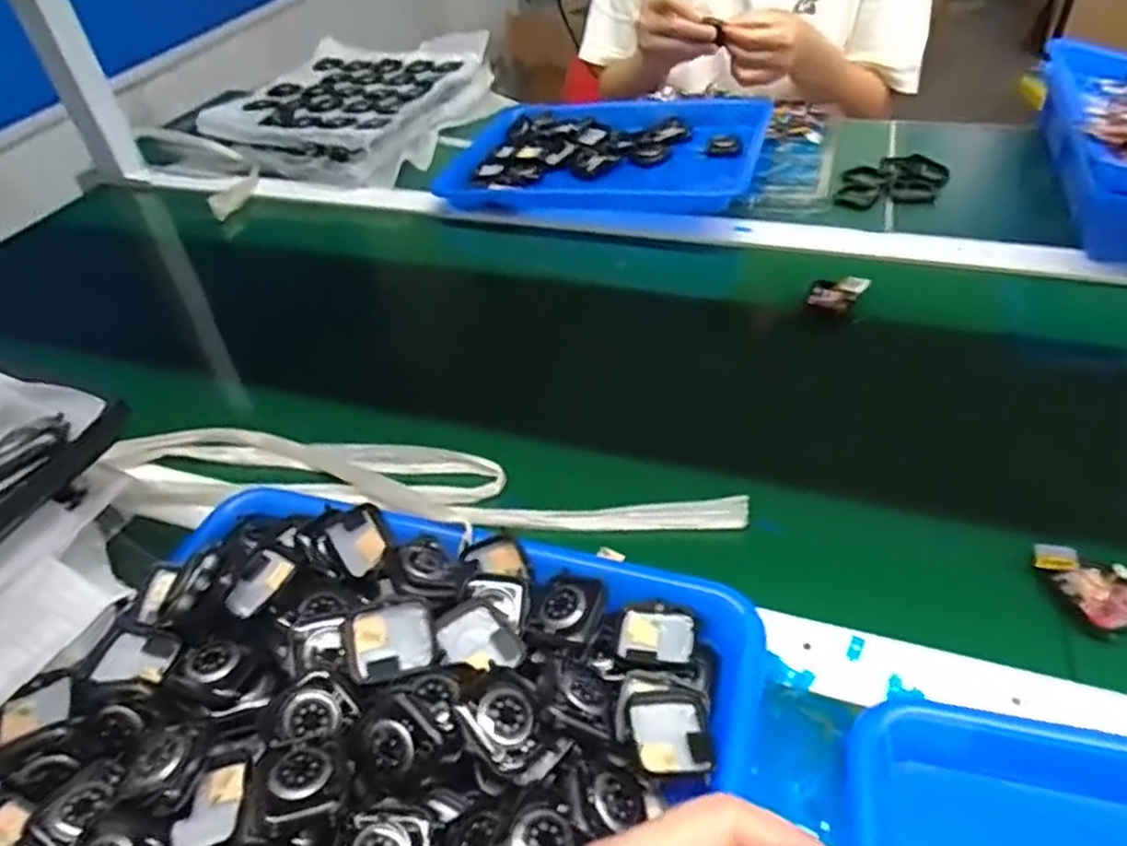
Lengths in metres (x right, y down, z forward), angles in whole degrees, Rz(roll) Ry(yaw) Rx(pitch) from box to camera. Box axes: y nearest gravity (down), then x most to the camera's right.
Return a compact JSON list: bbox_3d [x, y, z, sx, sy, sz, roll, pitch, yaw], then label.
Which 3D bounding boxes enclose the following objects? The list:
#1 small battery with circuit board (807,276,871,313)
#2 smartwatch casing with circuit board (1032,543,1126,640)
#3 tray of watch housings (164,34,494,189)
[{"bbox_3d":[0.231,-0.112,0.621,0.045,0.011,0.037,-37,51,-29],"label":"small battery with circuit board"},{"bbox_3d":[0.287,0.088,0.402,0.034,0.015,0.058,-18,44,-13],"label":"smartwatch casing with circuit board"},{"bbox_3d":[-0.283,-0.424,0.980,0.306,0.056,0.327,7,44,13],"label":"tray of watch housings"}]

